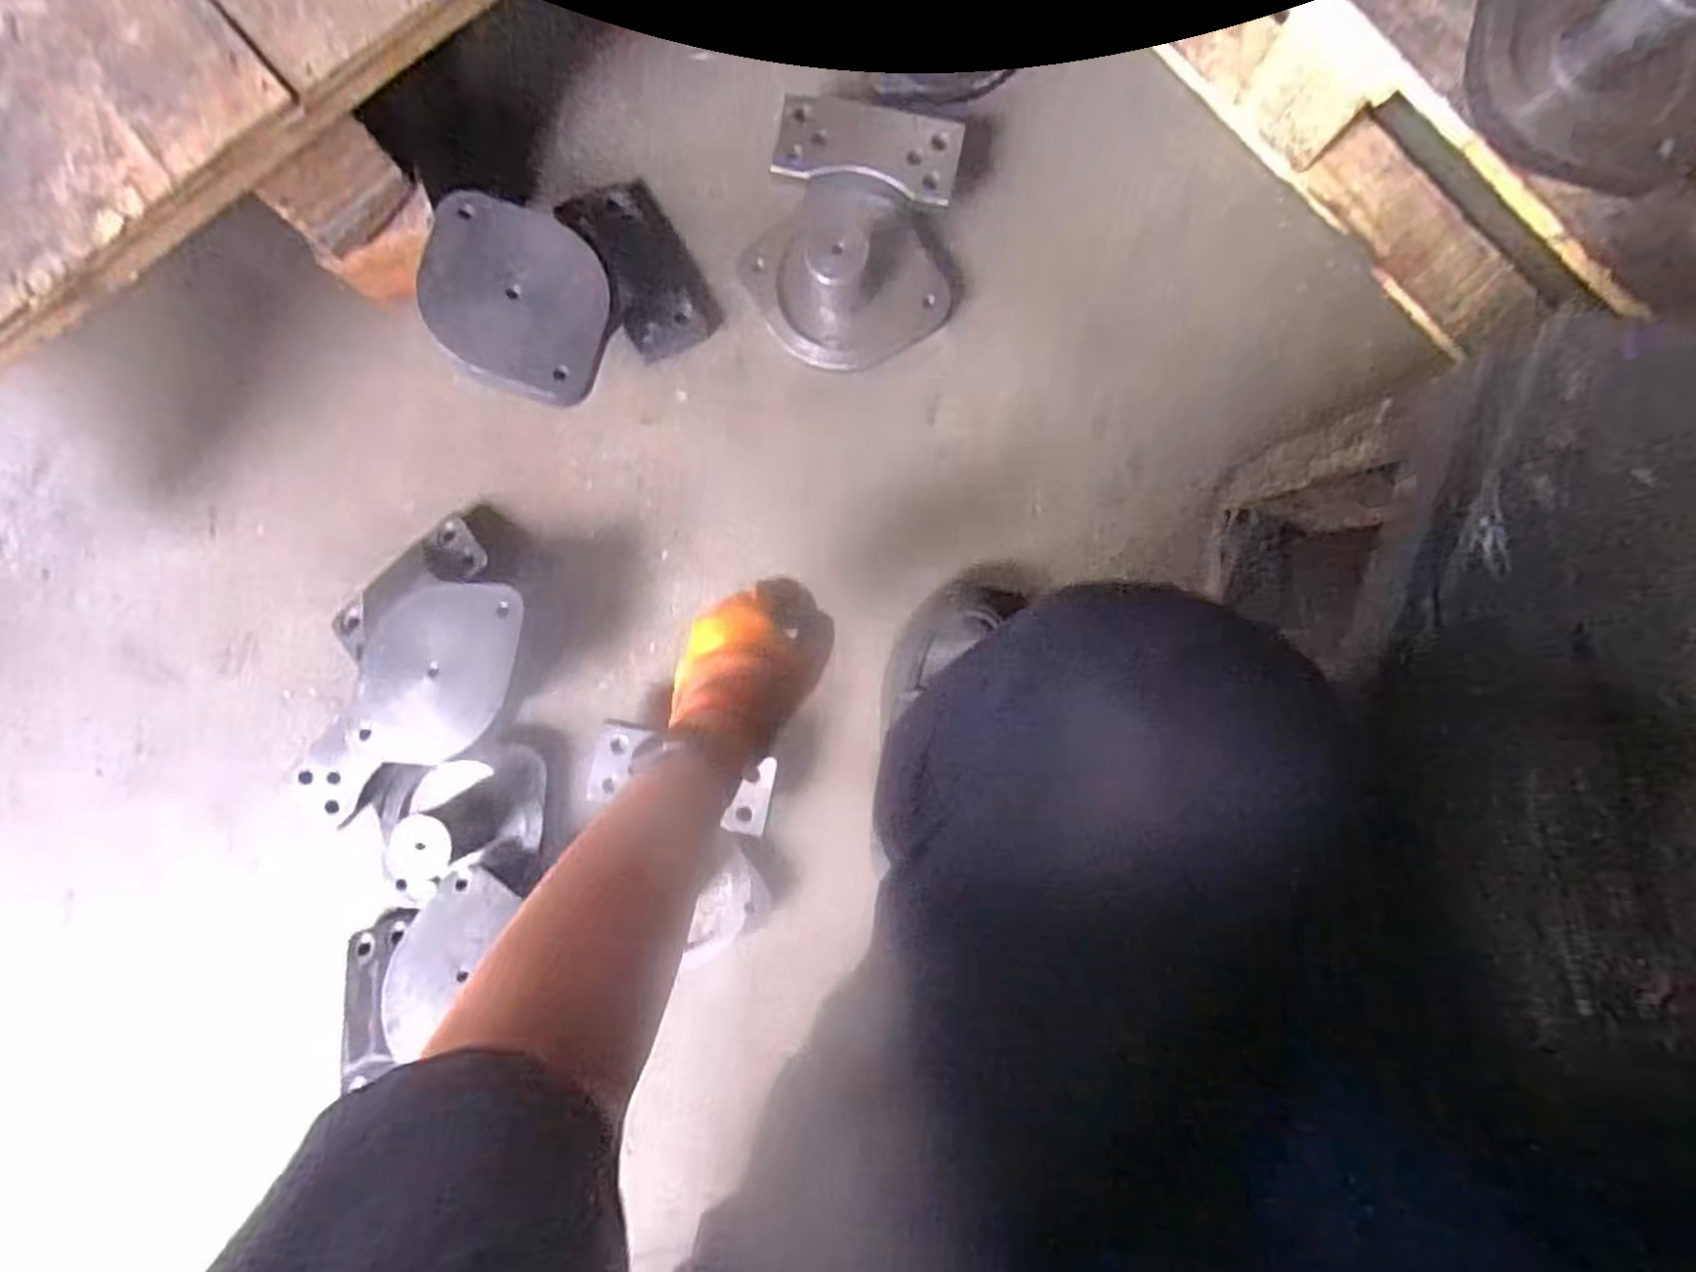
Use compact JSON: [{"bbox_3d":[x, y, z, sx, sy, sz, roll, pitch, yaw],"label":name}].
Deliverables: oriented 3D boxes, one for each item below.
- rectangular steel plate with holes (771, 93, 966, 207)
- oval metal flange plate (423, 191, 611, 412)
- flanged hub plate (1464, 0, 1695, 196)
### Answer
[{"bbox_3d":[0.016,-0.386,0.619,0.142,0.012,0.063,11,91,2],"label":"rectangular steel plate with holes"},{"bbox_3d":[-0.250,-0.253,0.588,0.132,0.014,0.152,8,80,-8],"label":"oval metal flange plate"},{"bbox_3d":[0.456,-0.350,0.456,0.129,0.078,0.172,-42,89,2],"label":"flanged hub plate"}]

